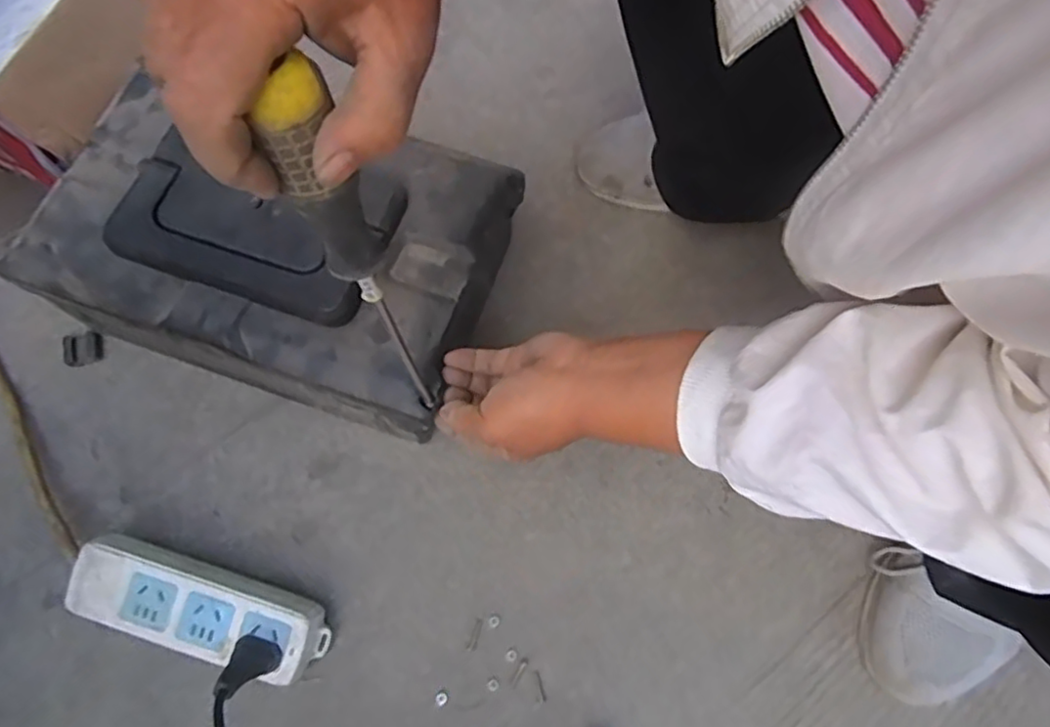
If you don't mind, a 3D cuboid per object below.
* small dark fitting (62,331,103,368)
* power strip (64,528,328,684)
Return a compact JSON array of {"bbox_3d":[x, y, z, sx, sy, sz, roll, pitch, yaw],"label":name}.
[{"bbox_3d":[-0.367,-0.011,0.534,0.032,0.009,0.027,-7,71,-4],"label":"small dark fitting"},{"bbox_3d":[-0.230,0.172,0.456,0.182,0.044,0.061,16,71,4],"label":"power strip"}]

